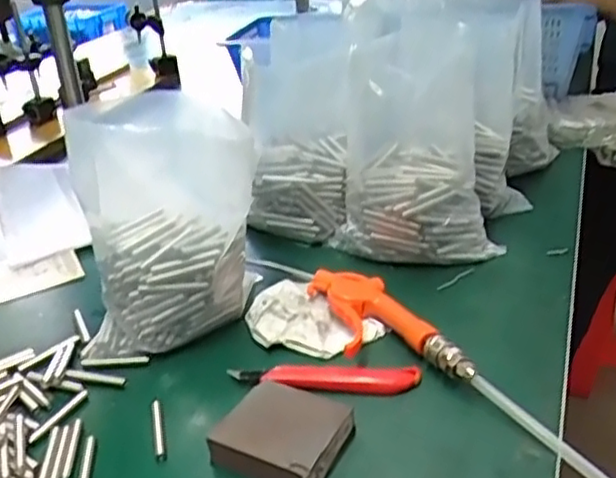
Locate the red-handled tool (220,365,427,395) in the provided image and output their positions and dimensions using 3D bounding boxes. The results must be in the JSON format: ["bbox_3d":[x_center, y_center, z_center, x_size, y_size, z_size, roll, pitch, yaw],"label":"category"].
[{"bbox_3d":[0.012,0.107,0.534,0.147,0.016,0.023,1,29,10],"label":"red-handled tool"}]

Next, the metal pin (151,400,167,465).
[{"bbox_3d":[-0.111,0.142,0.506,0.008,0.011,0.057,-10,29,-10],"label":"metal pin"}]

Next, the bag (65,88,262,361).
[{"bbox_3d":[-0.119,-0.015,0.580,0.150,0.211,0.098,-4,28,2],"label":"bag"}]

